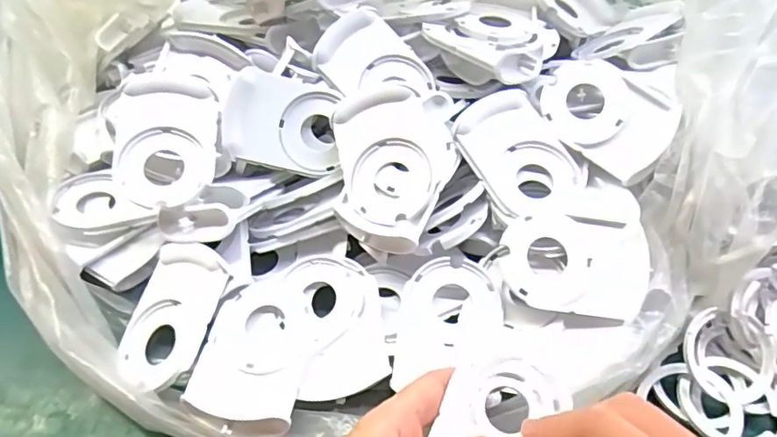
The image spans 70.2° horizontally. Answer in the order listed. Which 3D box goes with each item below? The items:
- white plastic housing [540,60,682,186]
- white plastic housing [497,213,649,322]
[{"bbox_3d":[0.136,-0.066,0.345,0.079,0.010,0.063,33,85,13],"label":"white plastic housing"},{"bbox_3d":[0.104,0.026,0.313,0.079,0.016,0.054,8,76,2],"label":"white plastic housing"}]

